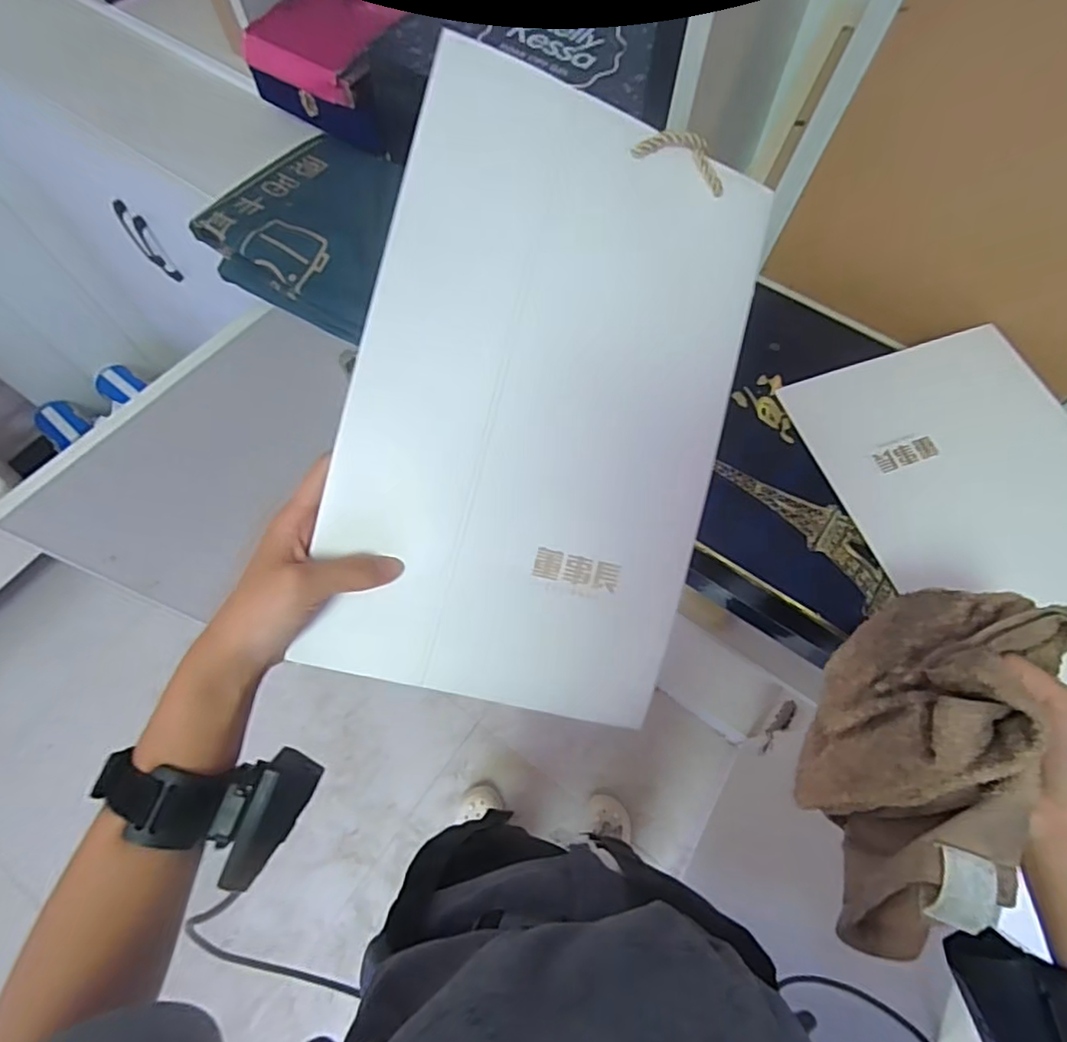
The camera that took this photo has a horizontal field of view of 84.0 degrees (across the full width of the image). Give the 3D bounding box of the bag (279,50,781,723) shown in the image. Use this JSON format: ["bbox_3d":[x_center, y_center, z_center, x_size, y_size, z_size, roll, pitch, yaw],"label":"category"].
[{"bbox_3d":[0.010,-0.064,0.349,0.218,0.021,0.345,14,92,-16],"label":"bag"}]

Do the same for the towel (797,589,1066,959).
[{"bbox_3d":[0.214,0.124,0.328,0.087,0.092,0.199,29,70,11],"label":"towel"}]

